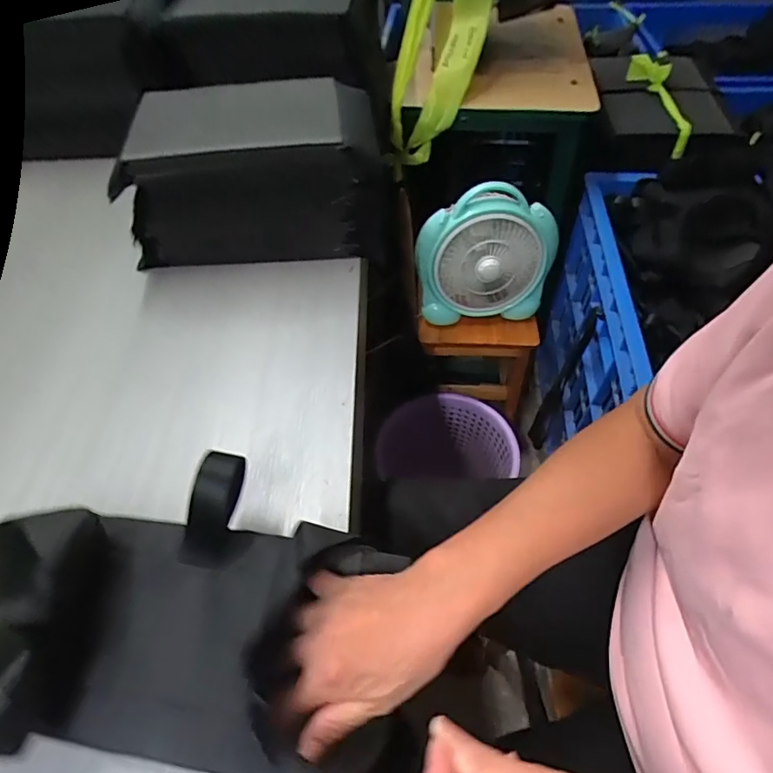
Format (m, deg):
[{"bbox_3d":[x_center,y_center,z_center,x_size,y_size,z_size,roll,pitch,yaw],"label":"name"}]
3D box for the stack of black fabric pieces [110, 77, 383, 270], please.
[{"bbox_3d":[-0.150,-0.263,0.606,0.268,0.138,0.189,-4,53,-1],"label":"stack of black fabric pieces"}]

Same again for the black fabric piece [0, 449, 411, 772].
[{"bbox_3d":[-0.122,0.134,0.324,0.241,0.088,0.175,5,54,3],"label":"black fabric piece"}]

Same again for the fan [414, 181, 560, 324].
[{"bbox_3d":[0.172,-0.234,0.889,0.239,0.249,0.092,-2,40,-1],"label":"fan"}]

